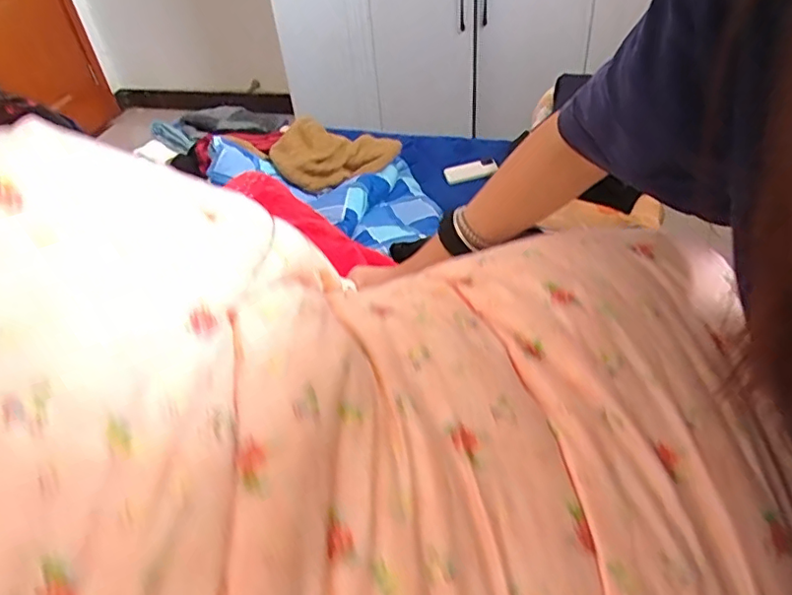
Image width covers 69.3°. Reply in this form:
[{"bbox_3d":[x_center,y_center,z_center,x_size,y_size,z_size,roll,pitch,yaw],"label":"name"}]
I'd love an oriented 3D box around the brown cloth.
[{"bbox_3d":[-0.143,-0.399,1.510,0.374,0.121,0.175,-24,47,-22],"label":"brown cloth"}]

